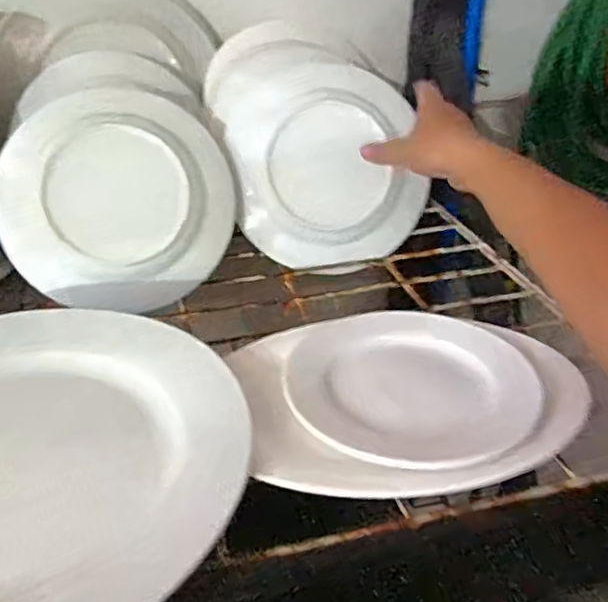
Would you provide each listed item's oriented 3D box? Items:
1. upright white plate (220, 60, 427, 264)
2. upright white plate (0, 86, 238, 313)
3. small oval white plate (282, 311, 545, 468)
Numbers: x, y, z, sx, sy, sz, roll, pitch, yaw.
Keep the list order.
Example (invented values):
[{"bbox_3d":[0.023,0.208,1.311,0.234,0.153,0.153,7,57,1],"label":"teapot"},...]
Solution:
[{"bbox_3d":[0.021,-0.136,0.587,0.176,0.196,0.029,-8,5,-5],"label":"upright white plate"},{"bbox_3d":[-0.158,-0.089,0.522,0.194,0.189,0.020,16,-8,-14],"label":"upright white plate"},{"bbox_3d":[0.066,0.048,0.385,0.153,0.013,0.134,4,34,9],"label":"small oval white plate"}]

